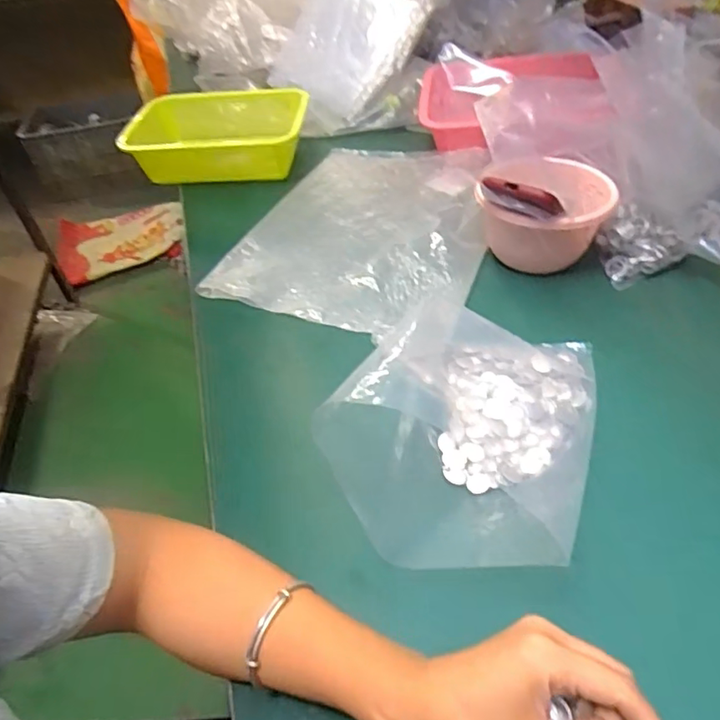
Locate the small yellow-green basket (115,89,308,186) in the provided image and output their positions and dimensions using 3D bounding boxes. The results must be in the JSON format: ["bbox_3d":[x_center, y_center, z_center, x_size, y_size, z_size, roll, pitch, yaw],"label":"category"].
[{"bbox_3d":[-0.225,-0.353,0.893,0.276,0.072,0.210,-4,44,1],"label":"small yellow-green basket"}]

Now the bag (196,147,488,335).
[{"bbox_3d":[0.018,-0.182,0.740,0.296,0.027,0.395,11,46,18],"label":"bag"}]

